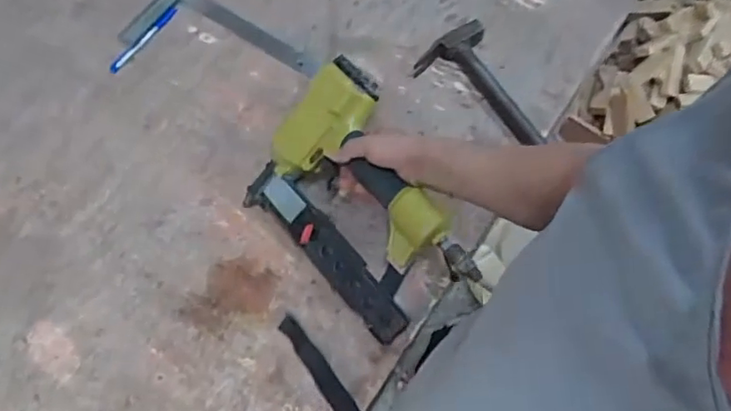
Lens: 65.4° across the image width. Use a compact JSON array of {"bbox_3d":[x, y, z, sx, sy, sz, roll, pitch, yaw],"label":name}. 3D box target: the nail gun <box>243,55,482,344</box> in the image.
[{"bbox_3d":[0.000,-0.004,0.715,0.309,0.070,0.233,46,113,18],"label":"nail gun"}]

